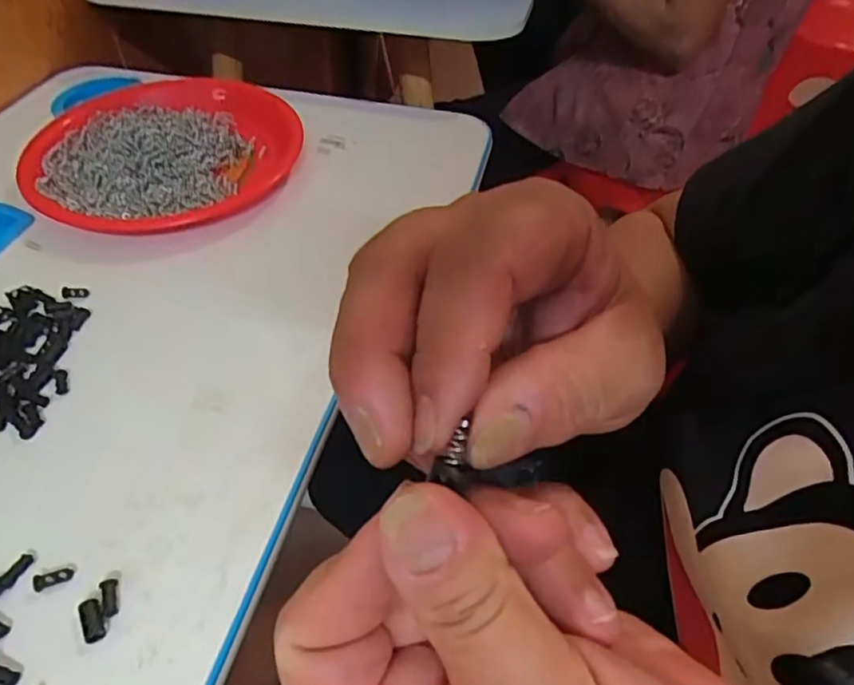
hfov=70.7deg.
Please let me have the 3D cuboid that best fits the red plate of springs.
[{"bbox_3d":[-0.227,-0.174,0.516,0.214,0.032,0.220,-1,50,1],"label":"red plate of springs"}]

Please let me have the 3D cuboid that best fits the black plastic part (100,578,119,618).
[{"bbox_3d":[-0.152,0.122,0.288,0.006,0.006,0.017,-14,51,-9],"label":"black plastic part"}]

